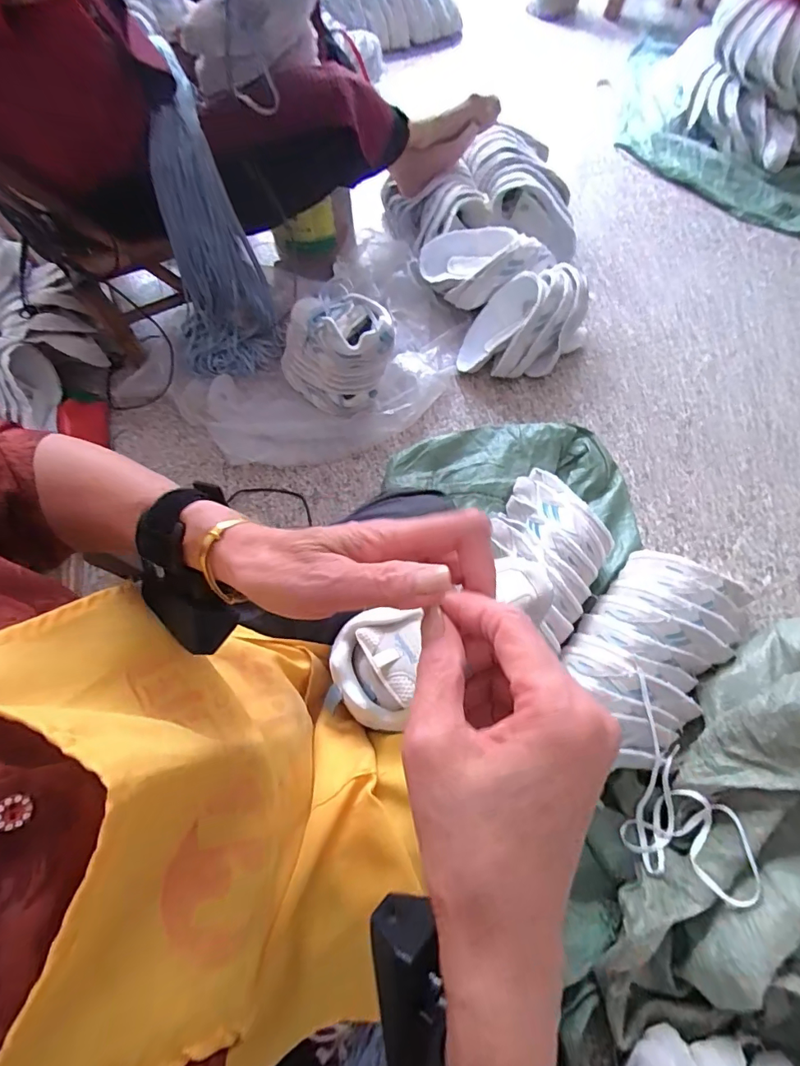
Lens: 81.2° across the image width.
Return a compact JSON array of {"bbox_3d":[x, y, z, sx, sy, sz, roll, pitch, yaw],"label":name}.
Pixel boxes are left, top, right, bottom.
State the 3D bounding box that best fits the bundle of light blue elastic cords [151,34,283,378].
[{"bbox_3d":[-0.357,-0.490,0.833,0.205,0.434,0.155,-21,70,-8],"label":"bundle of light blue elastic cords"}]

